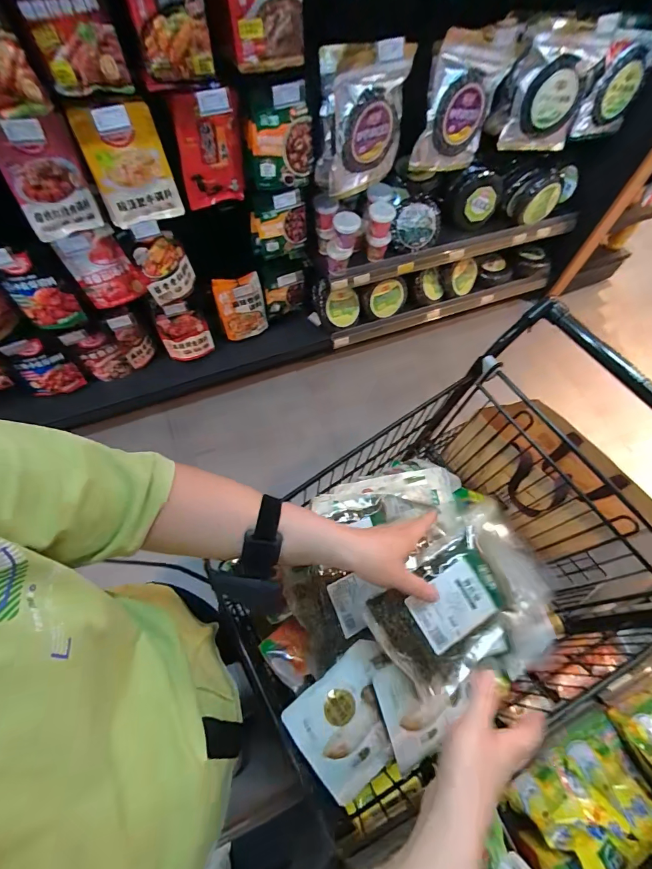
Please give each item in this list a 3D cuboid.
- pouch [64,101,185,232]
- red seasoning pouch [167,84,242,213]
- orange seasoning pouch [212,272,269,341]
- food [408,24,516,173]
[{"bbox_3d":[-0.481,-0.654,0.925,0.186,0.257,0.069,-18,59,-10],"label":"pouch"},{"bbox_3d":[-0.326,-0.790,1.065,0.177,0.299,0.035,-21,72,-14],"label":"red seasoning pouch"},{"bbox_3d":[-0.321,-0.484,1.473,0.185,0.282,0.076,-20,65,-13],"label":"orange seasoning pouch"},{"bbox_3d":[0.461,-1.103,1.273,0.294,0.372,0.057,-13,59,-26],"label":"food"}]

